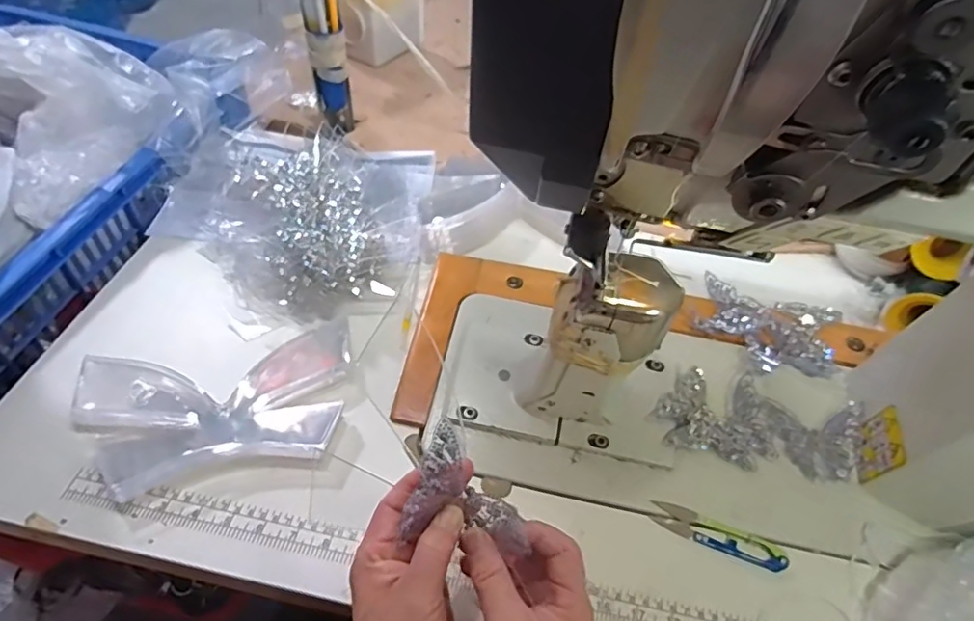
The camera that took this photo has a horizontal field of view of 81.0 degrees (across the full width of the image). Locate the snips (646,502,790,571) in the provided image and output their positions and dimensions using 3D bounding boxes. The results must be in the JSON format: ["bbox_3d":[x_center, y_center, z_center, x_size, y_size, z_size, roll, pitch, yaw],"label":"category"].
[{"bbox_3d":[0.184,0.178,0.453,0.102,0.014,0.020,20,51,10],"label":"snips"}]

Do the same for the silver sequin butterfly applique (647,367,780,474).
[{"bbox_3d":[0.200,0.089,0.503,0.101,0.020,0.079,15,51,6],"label":"silver sequin butterfly applique"}]

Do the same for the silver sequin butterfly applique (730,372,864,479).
[{"bbox_3d":[0.271,0.102,0.499,0.106,0.018,0.072,16,51,7],"label":"silver sequin butterfly applique"}]

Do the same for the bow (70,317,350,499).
[{"bbox_3d":[-0.224,0.075,0.481,0.215,0.026,0.125,-10,52,-14],"label":"bow"}]

